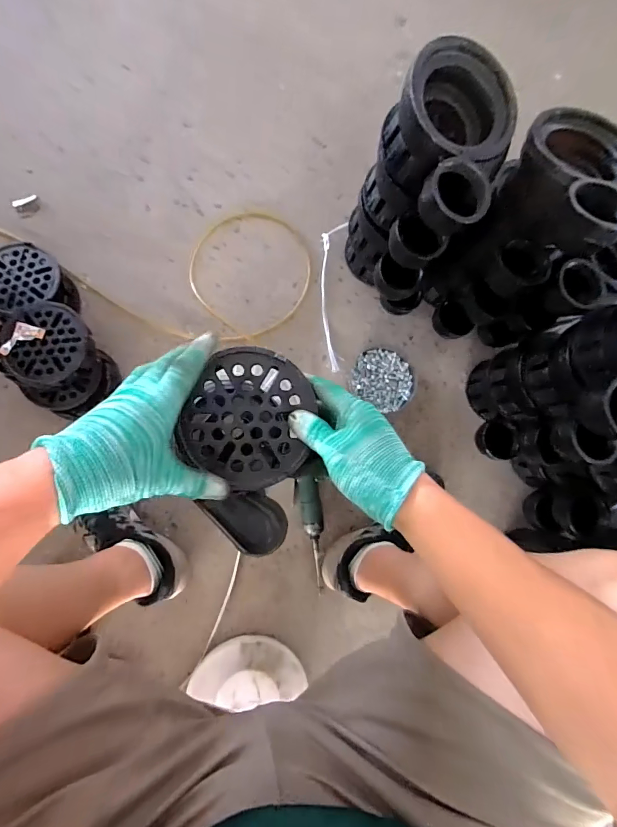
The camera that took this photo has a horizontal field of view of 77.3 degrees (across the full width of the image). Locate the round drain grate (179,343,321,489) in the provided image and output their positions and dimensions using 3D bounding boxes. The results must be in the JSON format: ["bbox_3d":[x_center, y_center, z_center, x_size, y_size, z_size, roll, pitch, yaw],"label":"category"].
[{"bbox_3d":[-0.055,0.004,0.373,0.116,0.010,0.129,17,84,-7],"label":"round drain grate"}]

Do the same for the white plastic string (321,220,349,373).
[{"bbox_3d":[0.047,-0.240,0.789,0.047,0.014,0.308,3,85,-8],"label":"white plastic string"}]

